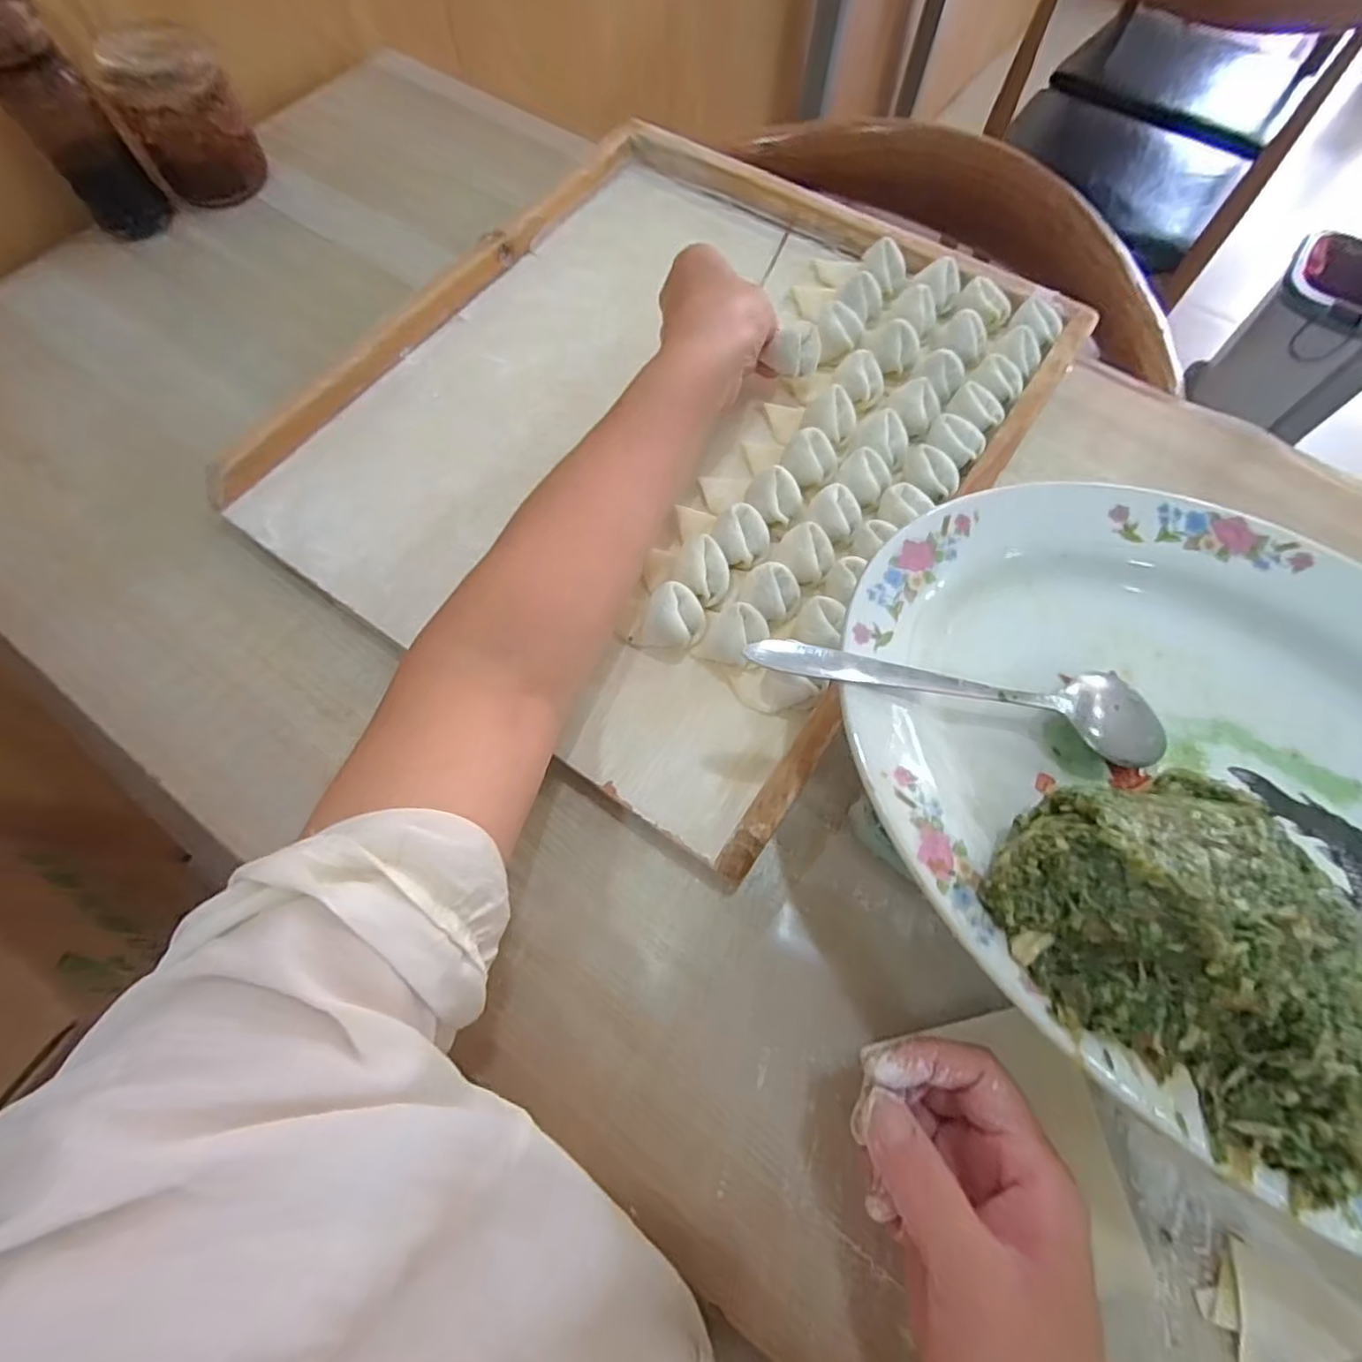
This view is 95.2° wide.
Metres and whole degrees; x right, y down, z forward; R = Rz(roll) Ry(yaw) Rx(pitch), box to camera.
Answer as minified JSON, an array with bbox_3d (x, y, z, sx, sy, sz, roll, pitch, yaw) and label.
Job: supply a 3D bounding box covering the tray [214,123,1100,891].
[{"bbox_3d":[-0.005,-0.178,0.402,0.394,0.035,0.448,34,71,12],"label":"tray"}]

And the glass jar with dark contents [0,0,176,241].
[{"bbox_3d":[-0.453,-0.412,0.457,0.057,0.135,0.054,-39,73,-15],"label":"glass jar with dark contents"}]

